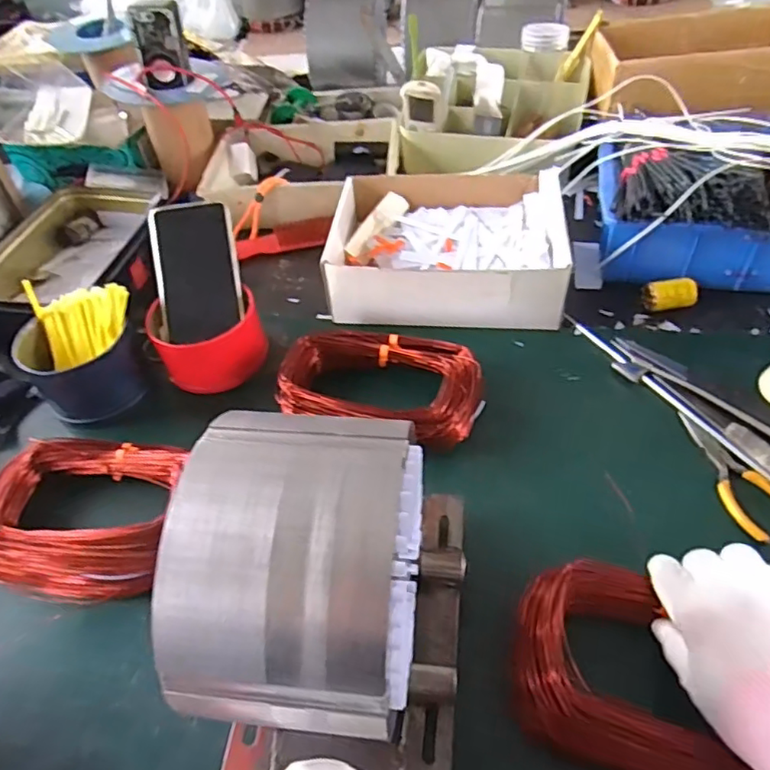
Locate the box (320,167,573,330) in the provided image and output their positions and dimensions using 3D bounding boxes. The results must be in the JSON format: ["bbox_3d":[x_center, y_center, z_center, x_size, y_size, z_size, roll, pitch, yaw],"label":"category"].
[{"bbox_3d":[0.069,-0.159,0.643,0.239,0.074,0.216,2,51,7],"label":"box"}]

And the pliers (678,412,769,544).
[{"bbox_3d":[0.278,0.068,0.468,0.042,0.015,0.118,-14,50,-6],"label":"pliers"}]

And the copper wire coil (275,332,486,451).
[{"bbox_3d":[-0.004,0.005,0.536,0.182,0.047,0.123,14,53,16],"label":"copper wire coil"}]

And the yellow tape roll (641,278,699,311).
[{"bbox_3d":[0.295,-0.091,0.601,0.049,0.031,0.029,-8,50,-1],"label":"yellow tape roll"}]

